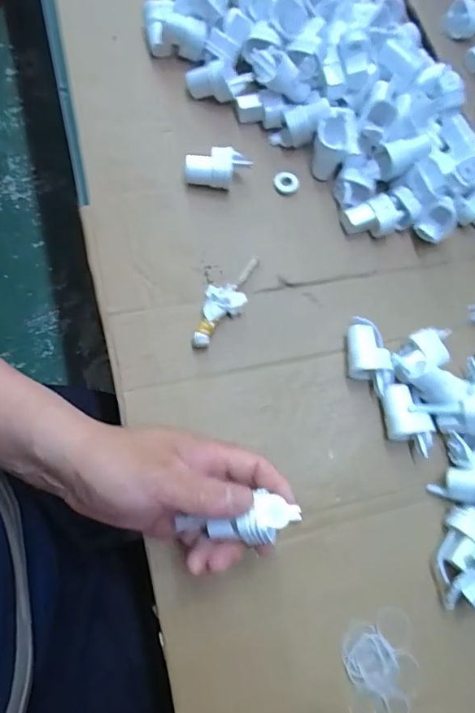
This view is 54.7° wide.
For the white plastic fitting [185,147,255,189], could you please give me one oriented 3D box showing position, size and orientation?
[{"bbox_3d":[-0.018,-0.178,0.437,0.061,0.027,0.030,2,74,-8],"label":"white plastic fitting"}]

